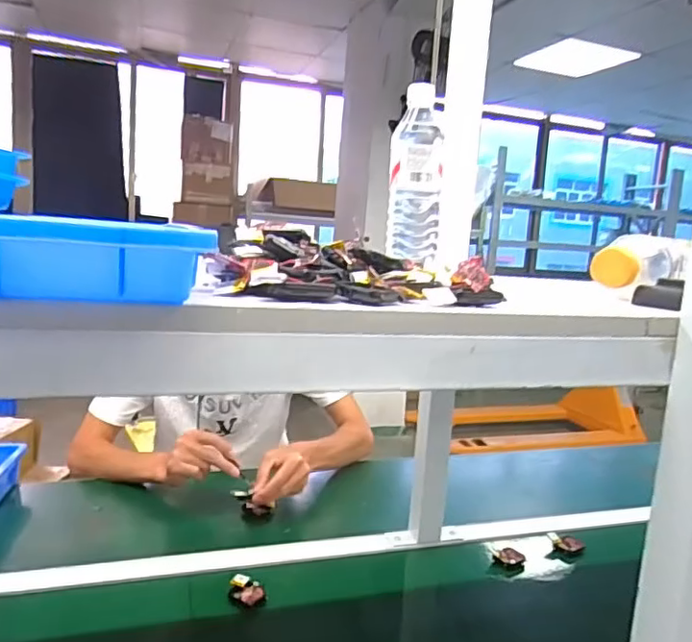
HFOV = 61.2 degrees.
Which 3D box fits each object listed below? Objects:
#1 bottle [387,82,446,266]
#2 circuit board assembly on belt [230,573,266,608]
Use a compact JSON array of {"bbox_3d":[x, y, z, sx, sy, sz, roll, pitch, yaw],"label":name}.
[{"bbox_3d":[0.083,-0.173,0.689,0.065,0.196,0.073,5,9,7],"label":"bottle"},{"bbox_3d":[-0.127,0.350,0.755,0.044,0.020,0.055,2,9,-13],"label":"circuit board assembly on belt"}]

